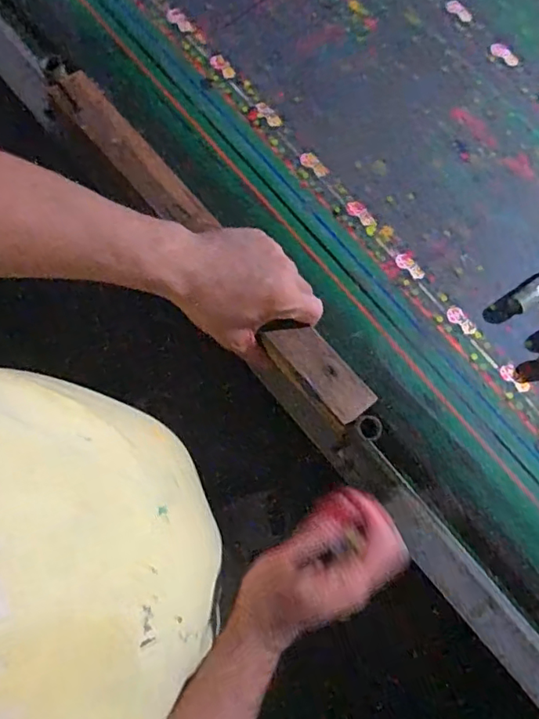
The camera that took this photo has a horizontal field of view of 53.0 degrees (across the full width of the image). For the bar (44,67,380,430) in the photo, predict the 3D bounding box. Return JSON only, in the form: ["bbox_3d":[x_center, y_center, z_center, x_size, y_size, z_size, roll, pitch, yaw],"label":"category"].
[{"bbox_3d":[-0.060,-0.112,0.508,0.045,0.023,0.427,-40,84,-7],"label":"bar"}]

